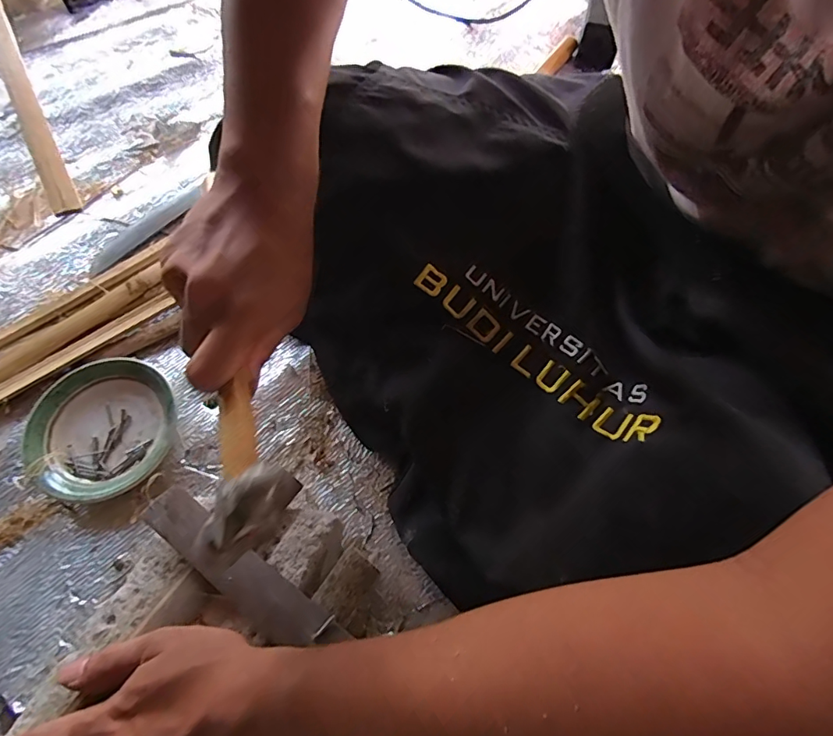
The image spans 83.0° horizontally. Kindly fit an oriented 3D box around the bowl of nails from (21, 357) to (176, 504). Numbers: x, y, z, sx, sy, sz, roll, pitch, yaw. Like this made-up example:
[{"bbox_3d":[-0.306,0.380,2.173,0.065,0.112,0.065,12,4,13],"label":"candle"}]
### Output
[{"bbox_3d":[-0.289,0.055,0.437,0.131,0.021,0.125,0,64,-1],"label":"bowl of nails"}]

